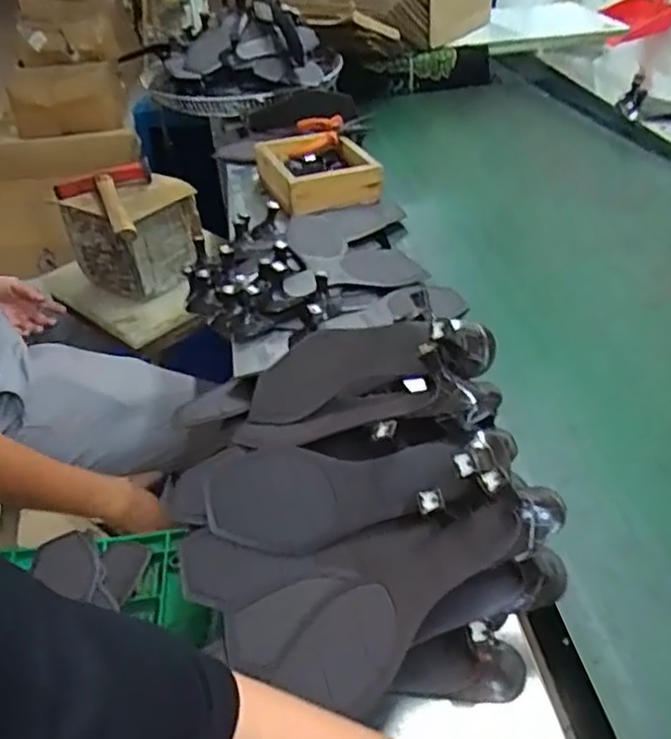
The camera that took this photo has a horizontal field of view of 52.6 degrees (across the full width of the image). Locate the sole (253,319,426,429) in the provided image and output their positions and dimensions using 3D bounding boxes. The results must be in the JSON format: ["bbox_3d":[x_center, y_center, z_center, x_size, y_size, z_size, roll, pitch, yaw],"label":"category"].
[{"bbox_3d":[-0.001,-0.001,0.589,0.191,0.015,0.075,-23,54,30],"label":"sole"}]

